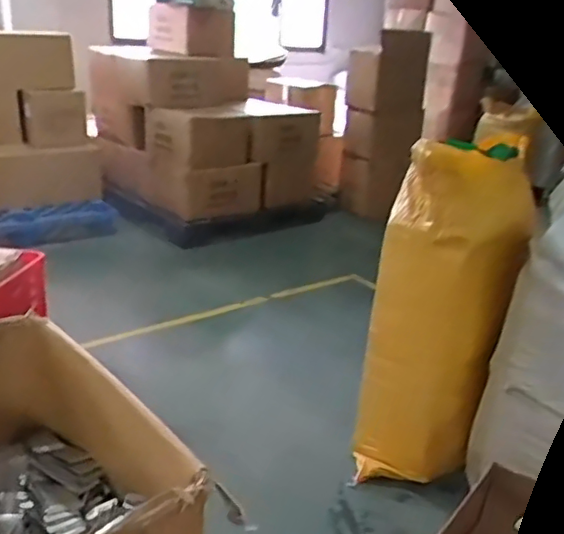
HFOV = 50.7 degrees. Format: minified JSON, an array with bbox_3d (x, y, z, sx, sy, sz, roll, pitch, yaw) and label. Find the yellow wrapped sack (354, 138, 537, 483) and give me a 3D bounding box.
[{"bbox_3d":[0.411,0.132,1.531,0.326,0.853,0.256,12,23,21],"label":"yellow wrapped sack"}]

